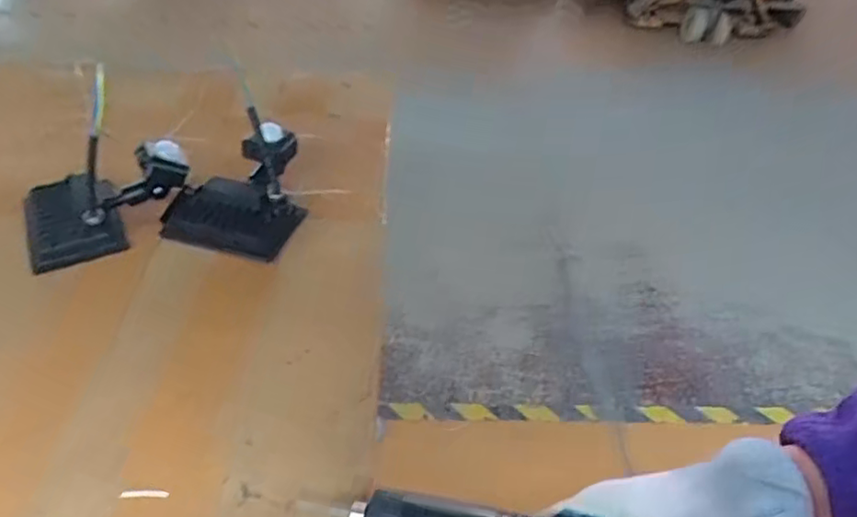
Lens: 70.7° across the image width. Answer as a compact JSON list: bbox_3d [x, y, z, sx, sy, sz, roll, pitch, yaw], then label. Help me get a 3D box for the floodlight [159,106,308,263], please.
[{"bbox_3d":[-0.167,-0.071,0.541,0.111,0.061,0.120,11,43,8],"label":"floodlight"}]

